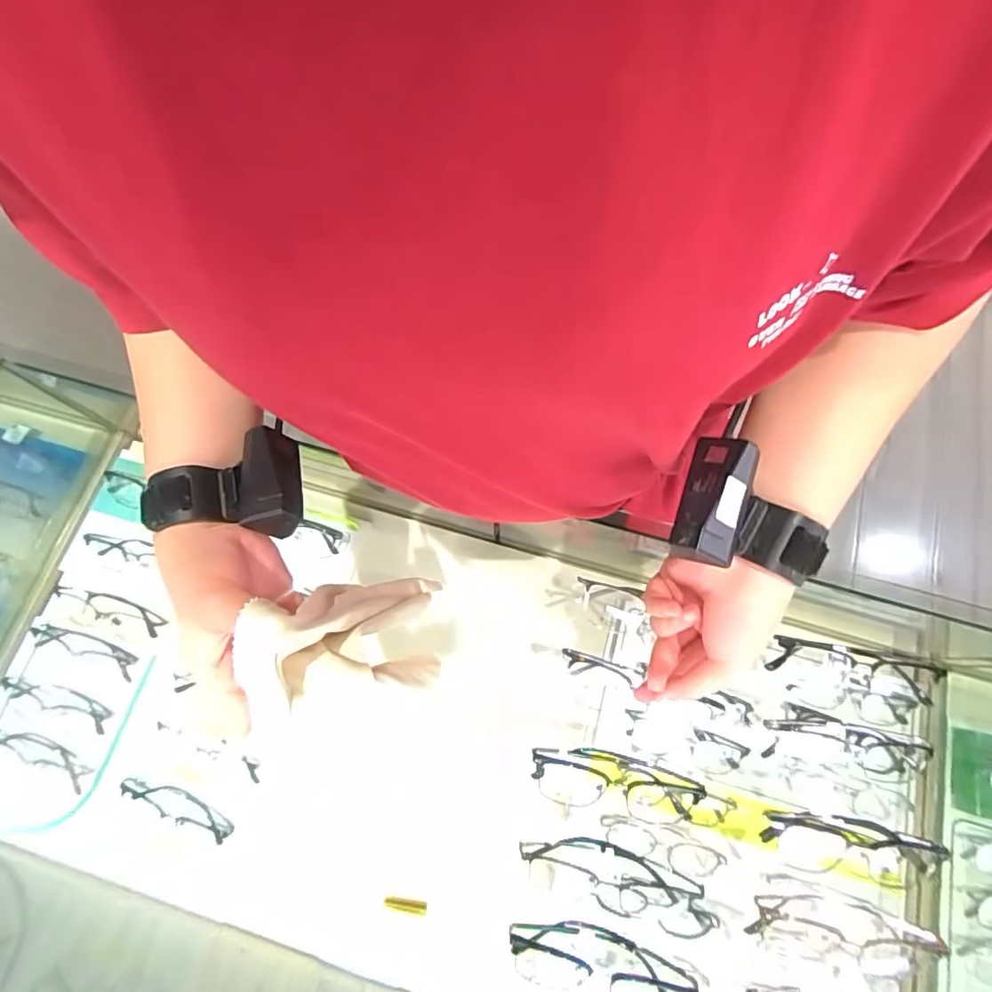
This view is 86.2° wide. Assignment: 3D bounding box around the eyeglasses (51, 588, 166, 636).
[{"bbox_3d":[-0.508,0.143,0.683,0.152,0.035,0.033,15,72,5],"label":"eyeglasses"}]

